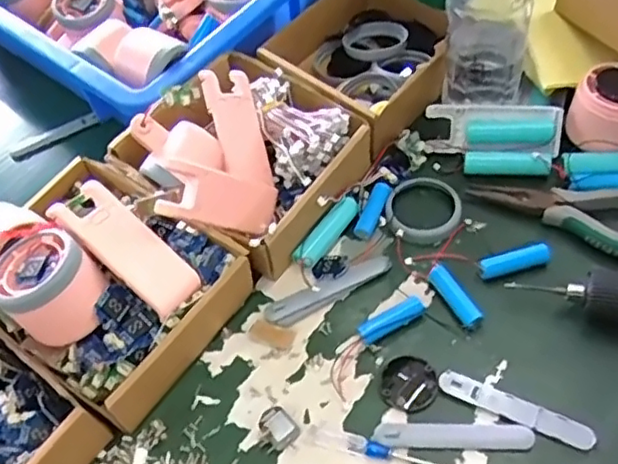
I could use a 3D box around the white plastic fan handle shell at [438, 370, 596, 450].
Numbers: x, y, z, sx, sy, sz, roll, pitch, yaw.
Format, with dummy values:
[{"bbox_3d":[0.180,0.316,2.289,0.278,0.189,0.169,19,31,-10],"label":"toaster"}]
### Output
[{"bbox_3d":[0.129,0.111,0.401,0.094,0.010,0.015,23,59,15],"label":"white plastic fan handle shell"}]

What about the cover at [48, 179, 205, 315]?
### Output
[{"bbox_3d":[-0.118,0.010,0.418,0.101,0.010,0.040,43,52,-3],"label":"cover"}]

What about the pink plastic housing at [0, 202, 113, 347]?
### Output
[{"bbox_3d":[-0.185,0.023,0.421,0.120,0.050,0.060,33,64,27],"label":"pink plastic housing"}]

